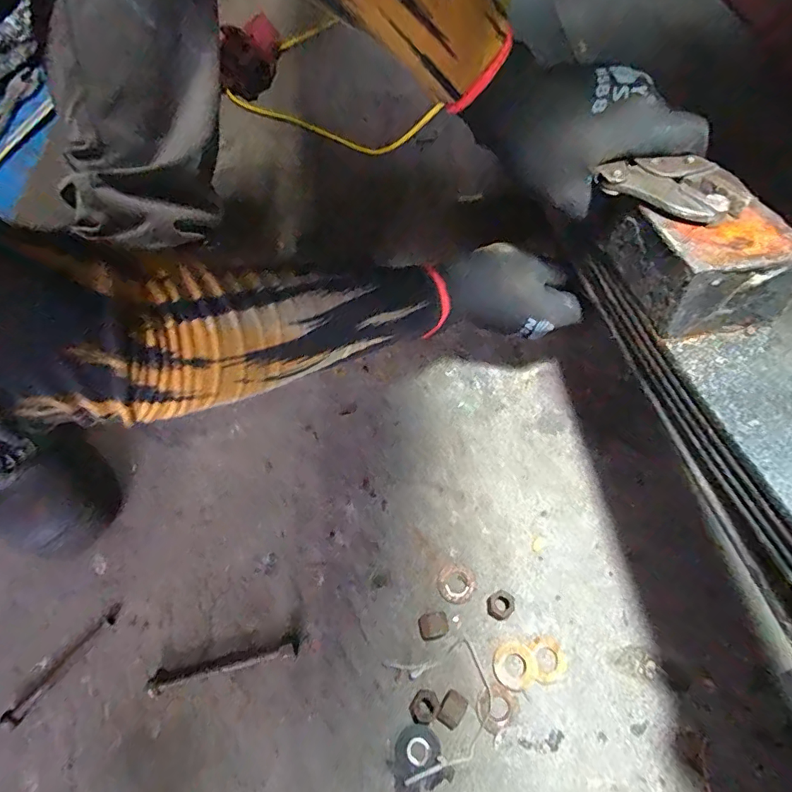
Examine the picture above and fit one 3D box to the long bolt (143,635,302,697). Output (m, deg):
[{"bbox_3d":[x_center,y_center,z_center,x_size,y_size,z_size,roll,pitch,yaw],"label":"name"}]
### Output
[{"bbox_3d":[-0.141,0.221,0.384,0.117,0.017,0.016,-14,64,-3],"label":"long bolt"}]

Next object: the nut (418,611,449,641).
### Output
[{"bbox_3d":[0.031,0.190,0.387,0.024,0.018,0.020,-20,65,-6],"label":"nut"}]

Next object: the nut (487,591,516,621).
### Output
[{"bbox_3d":[0.088,0.176,0.393,0.021,0.014,0.022,-1,64,3],"label":"nut"}]

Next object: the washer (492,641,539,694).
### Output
[{"bbox_3d":[0.096,0.217,0.375,0.033,0.004,0.034,-1,64,3],"label":"washer"}]

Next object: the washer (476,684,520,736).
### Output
[{"bbox_3d":[0.079,0.243,0.364,0.033,0.004,0.031,-1,64,3],"label":"washer"}]

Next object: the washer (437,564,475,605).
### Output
[{"bbox_3d":[0.052,0.164,0.408,0.032,0.004,0.032,-1,64,3],"label":"washer"}]

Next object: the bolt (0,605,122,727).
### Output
[{"bbox_3d":[-0.276,0.221,0.389,0.015,0.014,0.102,32,70,17],"label":"bolt"}]

